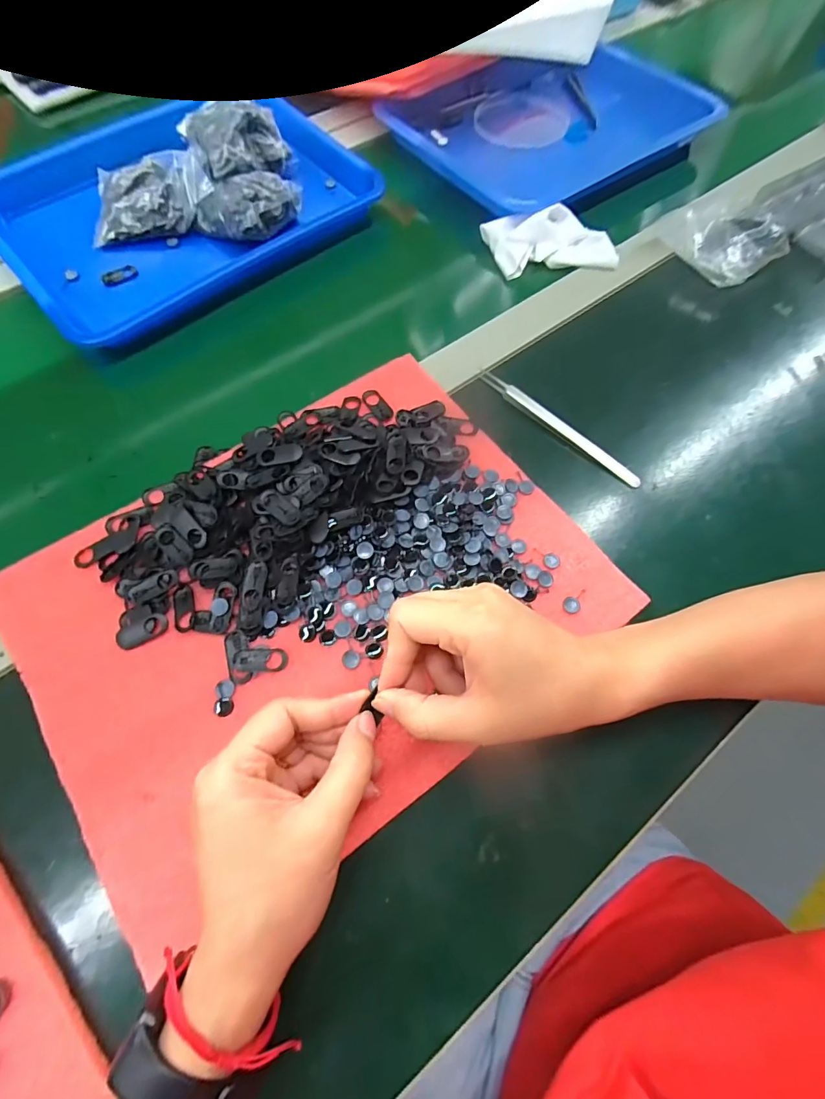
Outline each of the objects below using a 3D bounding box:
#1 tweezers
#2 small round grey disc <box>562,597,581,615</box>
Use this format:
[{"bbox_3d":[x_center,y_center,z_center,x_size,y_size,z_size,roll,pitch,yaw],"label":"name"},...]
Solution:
[{"bbox_3d":[0.111,-0.095,0.351,0.148,0.011,0.014,39,70,15],"label":"tweezers"},{"bbox_3d":[0.103,0.035,0.291,0.012,0.004,0.011,0,66,-1],"label":"small round grey disc"}]

